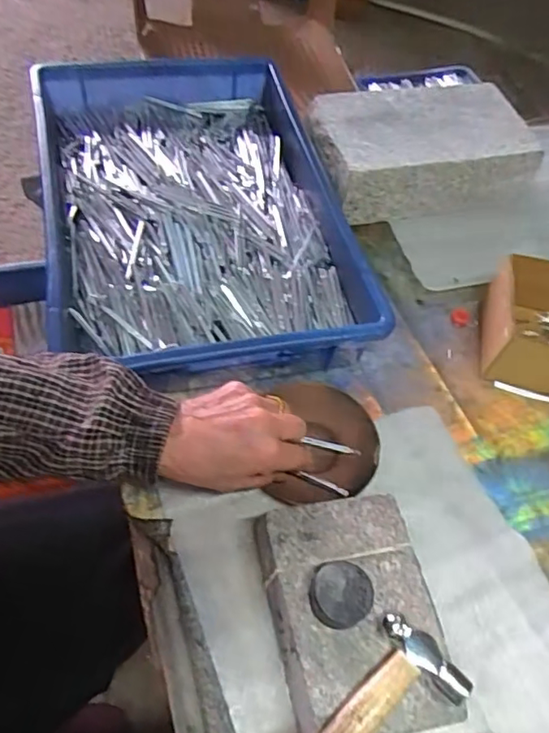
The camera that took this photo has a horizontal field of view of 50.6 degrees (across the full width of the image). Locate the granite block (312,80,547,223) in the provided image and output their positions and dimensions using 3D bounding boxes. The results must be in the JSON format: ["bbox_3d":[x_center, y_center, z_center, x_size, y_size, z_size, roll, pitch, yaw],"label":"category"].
[{"bbox_3d":[0.173,-0.258,0.697,0.254,0.079,0.144,-10,60,-14],"label":"granite block"}]

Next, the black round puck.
[{"bbox_3d":[0.042,0.147,0.374,0.040,0.020,0.037,3,57,-5],"label":"black round puck"}]

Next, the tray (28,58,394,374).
[{"bbox_3d":[-0.082,-0.172,0.594,0.289,0.064,0.420,-9,59,-13],"label":"tray"}]

